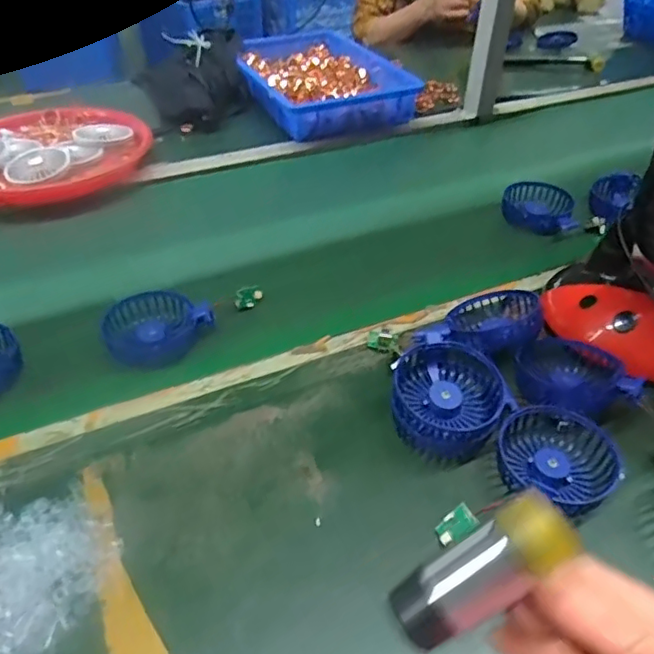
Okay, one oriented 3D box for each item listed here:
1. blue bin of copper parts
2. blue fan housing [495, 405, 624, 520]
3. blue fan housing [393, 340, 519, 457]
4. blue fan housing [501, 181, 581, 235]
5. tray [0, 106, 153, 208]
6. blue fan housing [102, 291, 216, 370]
[{"bbox_3d":[-0.017,-0.445,1.050,0.261,0.069,0.353,-11,43,-14],"label":"blue bin of copper parts"},{"bbox_3d":[0.188,0.102,0.468,0.091,0.034,0.083,27,47,26],"label":"blue fan housing"},{"bbox_3d":[0.101,0.061,0.494,0.094,0.035,0.095,41,78,10],"label":"blue fan housing"},{"bbox_3d":[0.293,-0.157,0.766,0.098,0.050,0.075,31,49,29],"label":"blue fan housing"},{"bbox_3d":[-0.405,-0.250,0.829,0.278,0.037,0.238,-31,51,-32],"label":"tray"},{"bbox_3d":[-0.171,-0.003,0.578,0.095,0.034,0.095,1,41,-1],"label":"blue fan housing"}]

